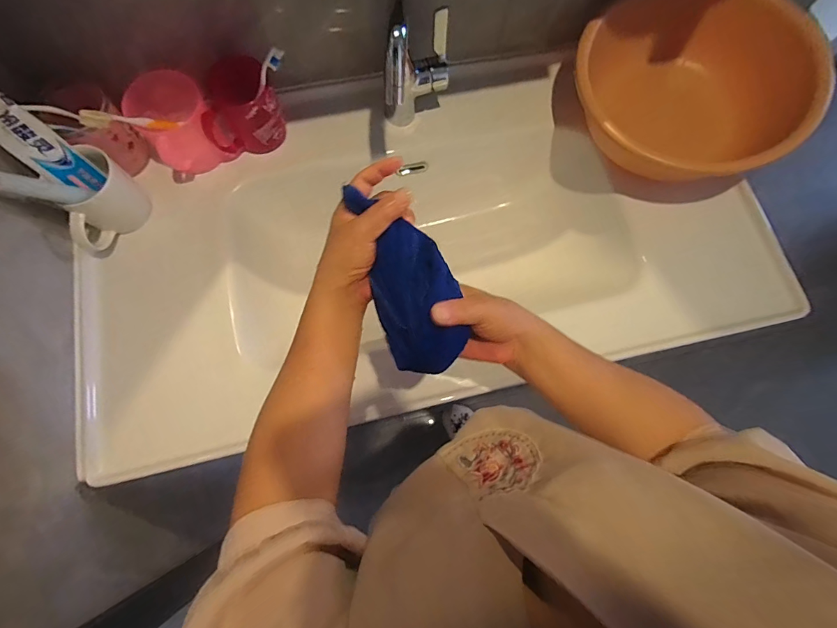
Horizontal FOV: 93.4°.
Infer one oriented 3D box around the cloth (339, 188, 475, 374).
[{"bbox_3d":[-0.007,-0.034,0.355,0.072,0.026,0.172,-17,91,-6],"label":"cloth"}]

